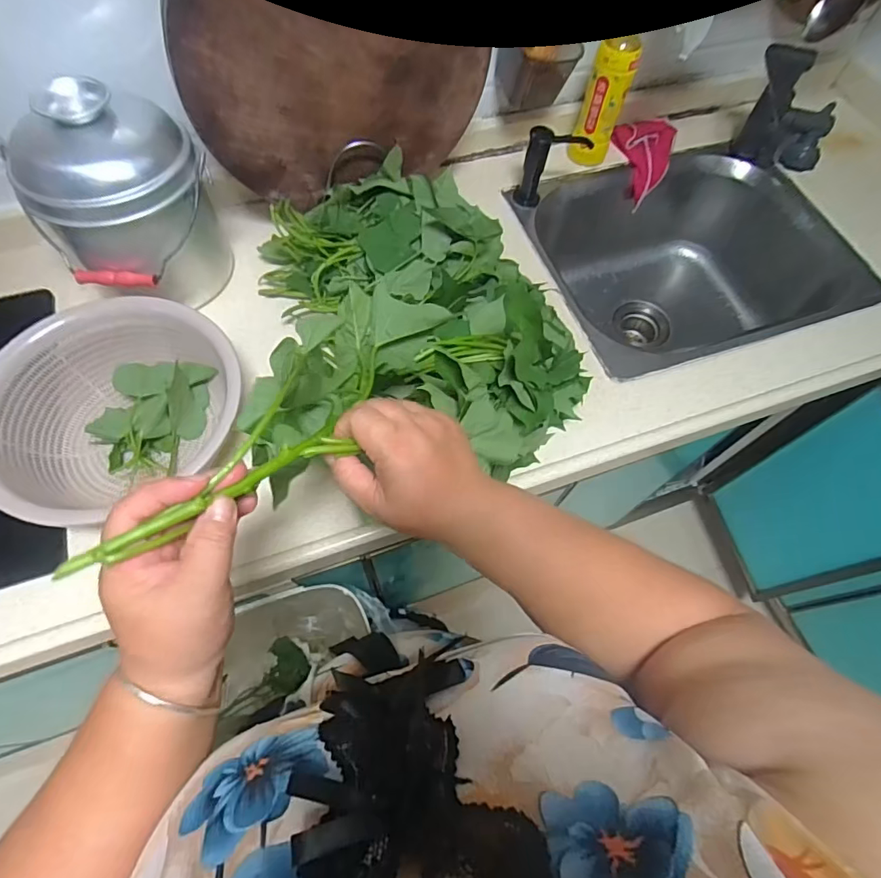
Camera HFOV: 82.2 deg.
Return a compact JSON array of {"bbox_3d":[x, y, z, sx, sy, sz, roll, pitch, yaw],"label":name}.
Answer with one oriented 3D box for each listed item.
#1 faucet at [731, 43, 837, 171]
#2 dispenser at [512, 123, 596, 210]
[{"bbox_3d":[0.527,-0.478,0.812,0.069,0.185,0.247,14,64,3],"label":"faucet"},{"bbox_3d":[0.177,-0.438,0.798,0.101,0.106,0.035,-18,66,-12],"label":"dispenser"}]

